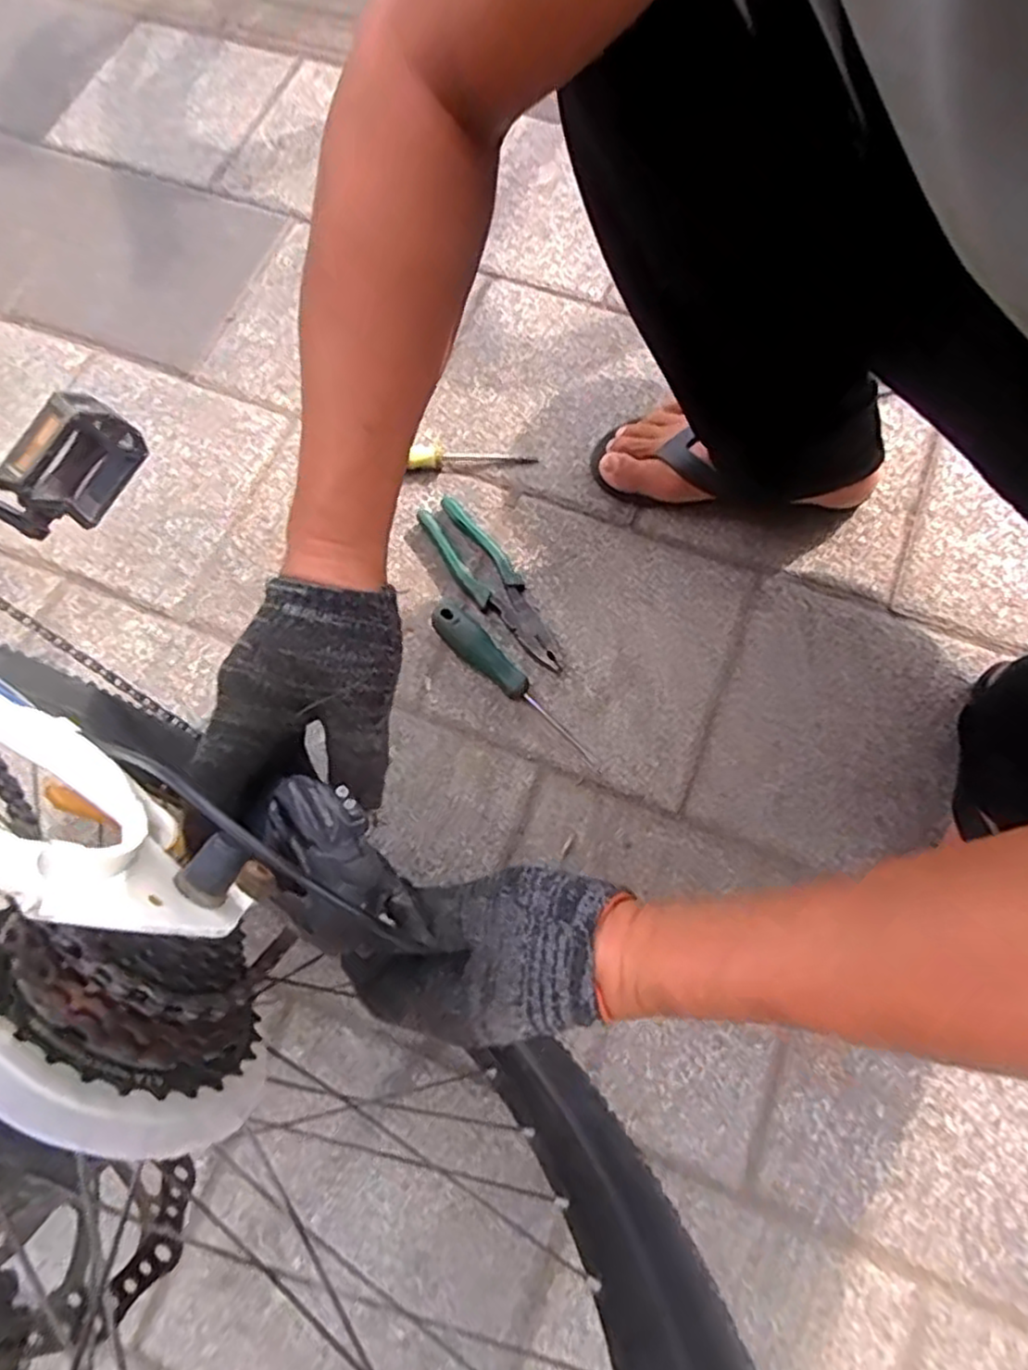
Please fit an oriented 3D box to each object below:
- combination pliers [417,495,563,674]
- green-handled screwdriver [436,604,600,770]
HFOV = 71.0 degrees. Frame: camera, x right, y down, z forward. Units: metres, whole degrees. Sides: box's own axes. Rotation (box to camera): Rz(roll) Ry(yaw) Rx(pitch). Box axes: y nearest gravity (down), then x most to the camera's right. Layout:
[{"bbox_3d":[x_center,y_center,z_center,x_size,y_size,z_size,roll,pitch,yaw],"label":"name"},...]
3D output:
[{"bbox_3d":[-0.022,-0.097,0.676,0.049,0.015,0.206,-33,74,-9],"label":"combination pliers"},{"bbox_3d":[-0.001,-0.006,0.646,0.198,0.035,0.029,43,78,13],"label":"green-handled screwdriver"}]

